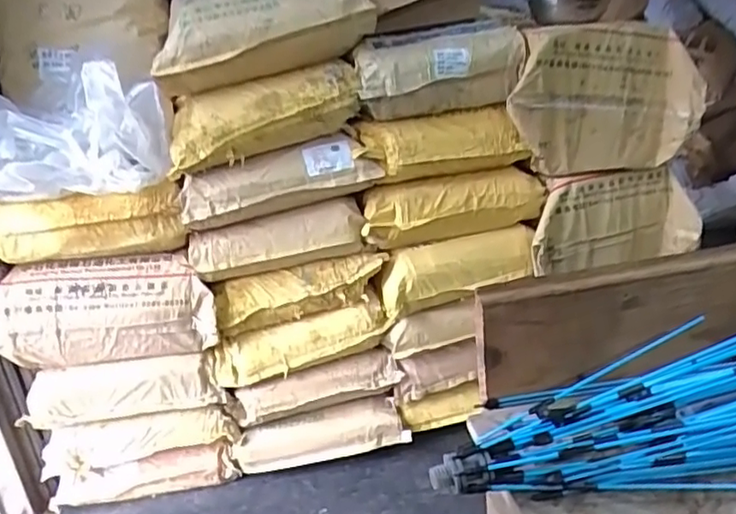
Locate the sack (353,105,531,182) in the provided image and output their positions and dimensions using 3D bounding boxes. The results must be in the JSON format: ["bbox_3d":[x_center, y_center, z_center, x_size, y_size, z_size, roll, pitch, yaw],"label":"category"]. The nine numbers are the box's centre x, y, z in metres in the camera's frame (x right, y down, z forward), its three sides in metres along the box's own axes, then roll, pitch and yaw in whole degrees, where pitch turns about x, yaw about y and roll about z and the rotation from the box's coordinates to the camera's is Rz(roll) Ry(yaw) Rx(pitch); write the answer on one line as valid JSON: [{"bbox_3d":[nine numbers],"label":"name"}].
[{"bbox_3d":[0.164,-0.243,1.359,0.350,0.126,0.102,-13,23,-16],"label":"sack"}]

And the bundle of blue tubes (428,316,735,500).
[{"bbox_3d":[0.199,0.101,0.412,0.316,0.065,0.099,-7,22,0],"label":"bundle of blue tubes"}]

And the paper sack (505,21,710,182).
[{"bbox_3d":[0.531,-0.358,1.409,0.418,0.325,0.117,-9,22,-5],"label":"paper sack"}]

